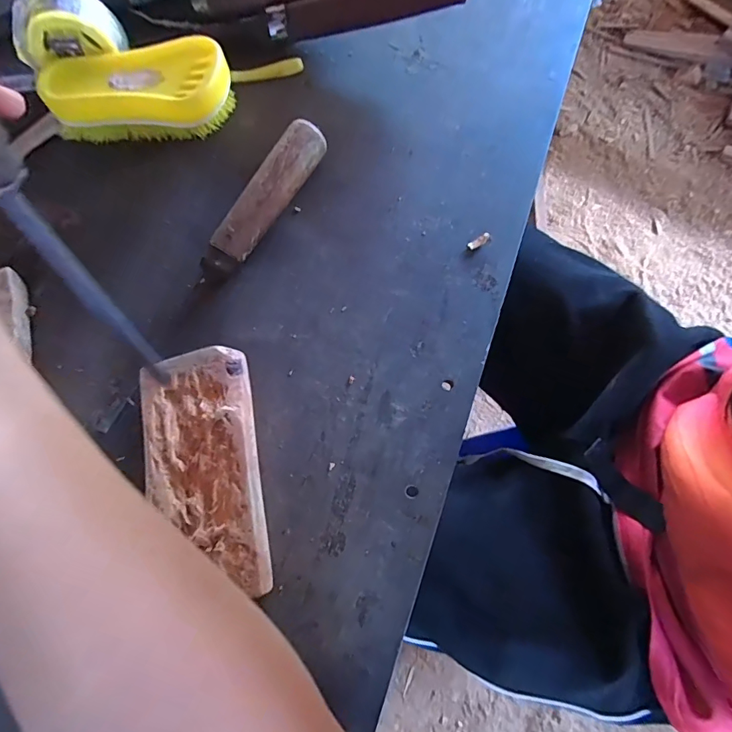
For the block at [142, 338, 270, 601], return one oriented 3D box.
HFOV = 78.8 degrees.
[{"bbox_3d":[-0.091,0.057,0.254,0.059,0.028,0.129,-8,75,-3],"label":"block"}]

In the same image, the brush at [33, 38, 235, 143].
[{"bbox_3d":[-0.159,-0.191,0.320,0.121,0.042,0.056,-4,75,-2],"label":"brush"}]

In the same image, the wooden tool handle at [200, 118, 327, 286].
[{"bbox_3d":[-0.068,-0.107,0.301,0.024,0.030,0.124,29,76,6],"label":"wooden tool handle"}]

